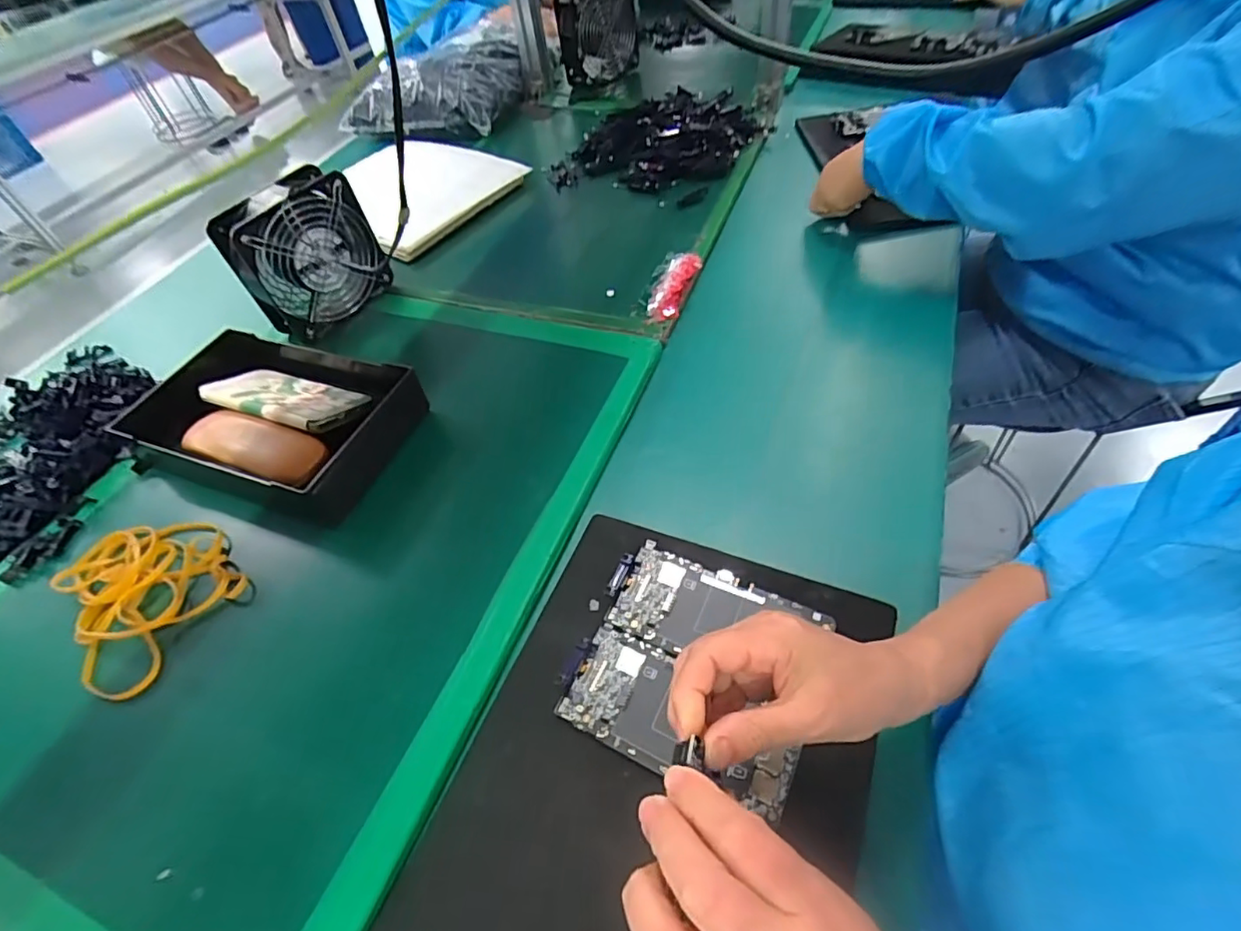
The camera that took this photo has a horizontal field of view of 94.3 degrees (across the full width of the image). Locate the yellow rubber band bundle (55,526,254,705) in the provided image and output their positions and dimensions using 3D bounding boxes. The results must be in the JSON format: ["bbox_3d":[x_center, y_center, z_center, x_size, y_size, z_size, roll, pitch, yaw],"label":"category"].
[{"bbox_3d":[-0.400,0.103,0.491,0.123,0.012,0.163,-36,57,-23],"label":"yellow rubber band bundle"}]

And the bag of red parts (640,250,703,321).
[{"bbox_3d":[0.061,-0.223,0.694,0.050,0.024,0.127,12,54,17],"label":"bag of red parts"}]

